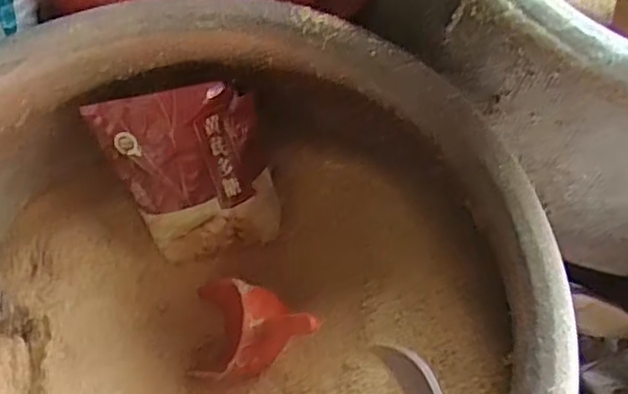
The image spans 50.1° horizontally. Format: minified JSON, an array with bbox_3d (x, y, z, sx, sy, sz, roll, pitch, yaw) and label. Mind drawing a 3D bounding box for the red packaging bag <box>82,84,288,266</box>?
[{"bbox_3d":[-0.172,-0.032,0.955,0.214,0.274,0.056,-13,32,0],"label":"red packaging bag"}]

